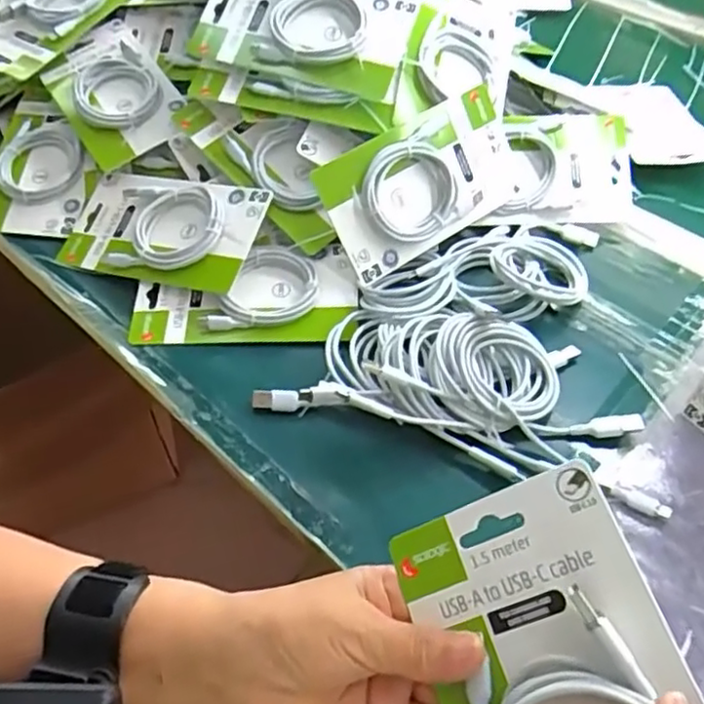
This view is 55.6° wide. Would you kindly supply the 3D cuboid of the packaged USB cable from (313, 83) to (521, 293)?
[{"bbox_3d":[0.064,-0.140,0.554,0.180,0.101,0.021,-32,19,-19],"label":"packaged USB cable"}]

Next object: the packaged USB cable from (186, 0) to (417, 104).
[{"bbox_3d":[-0.044,-0.278,0.570,0.178,0.020,0.095,16,83,9],"label":"packaged USB cable"}]

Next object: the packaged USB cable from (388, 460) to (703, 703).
[{"bbox_3d":[0.077,0.125,0.267,0.097,0.020,0.138,-30,60,21],"label":"packaged USB cable"}]

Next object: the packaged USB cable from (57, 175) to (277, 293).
[{"bbox_3d":[-0.164,-0.106,0.566,0.177,0.014,0.098,11,71,21],"label":"packaged USB cable"}]

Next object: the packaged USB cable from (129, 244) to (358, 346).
[{"bbox_3d":[-0.088,-0.045,0.537,0.178,0.025,0.086,-3,49,-2],"label":"packaged USB cable"}]

